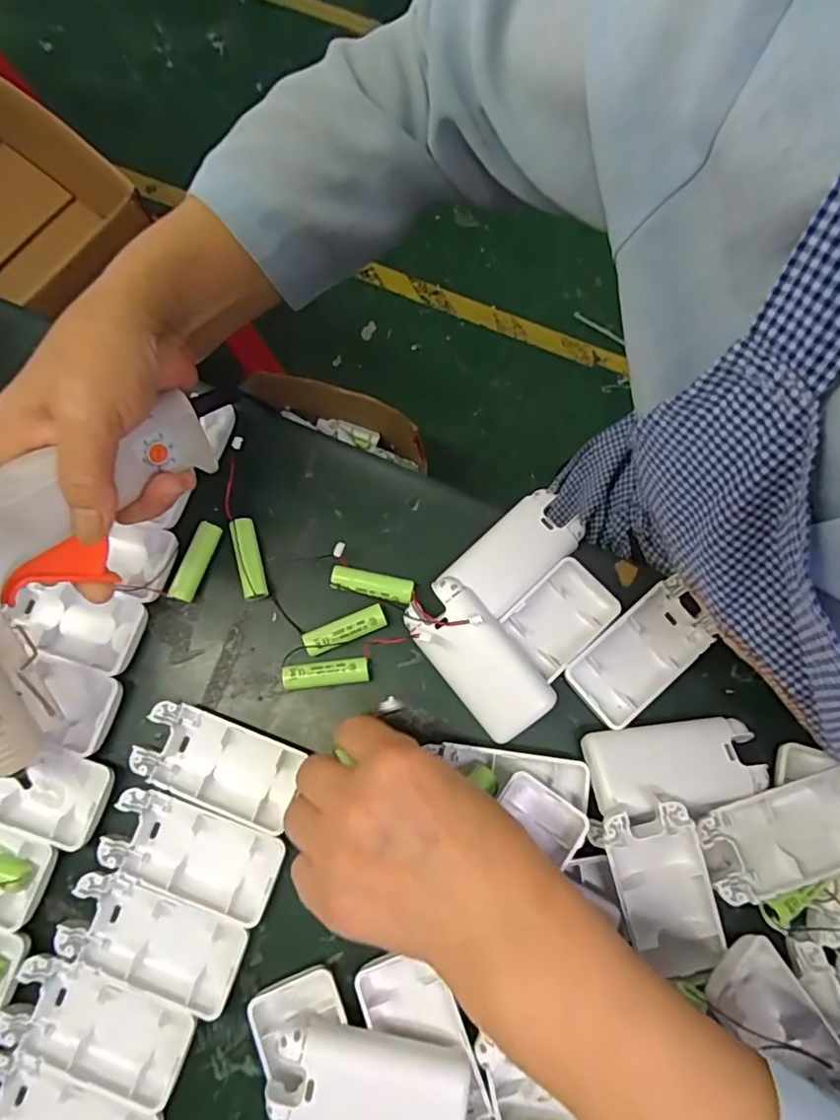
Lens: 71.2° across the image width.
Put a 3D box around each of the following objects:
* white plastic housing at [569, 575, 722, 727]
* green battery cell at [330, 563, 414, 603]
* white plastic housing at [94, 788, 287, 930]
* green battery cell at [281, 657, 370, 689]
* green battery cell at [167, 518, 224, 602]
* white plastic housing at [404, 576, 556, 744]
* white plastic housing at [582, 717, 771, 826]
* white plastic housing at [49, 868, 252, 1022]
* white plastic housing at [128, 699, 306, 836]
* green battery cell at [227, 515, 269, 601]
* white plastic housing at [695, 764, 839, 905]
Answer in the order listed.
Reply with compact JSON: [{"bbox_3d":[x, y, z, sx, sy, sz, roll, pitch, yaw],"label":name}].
[{"bbox_3d":[0.129,0.054,0.342,0.088,0.011,0.046,-39,79,-9],"label":"white plastic housing"},{"bbox_3d":[-0.028,0.014,0.354,0.049,0.013,0.015,10,76,3],"label":"green battery cell"},{"bbox_3d":[-0.122,0.158,0.319,0.095,0.011,0.045,19,77,5],"label":"white plastic housing"},{"bbox_3d":[-0.055,0.066,0.343,0.049,0.014,0.014,-6,76,-1],"label":"green battery cell"},{"bbox_3d":[-0.136,0.001,0.358,0.013,0.011,0.050,19,77,5],"label":"green battery cell"},{"bbox_3d":[0.034,0.058,0.333,0.044,0.015,0.091,-41,85,6],"label":"white plastic housing"},{"bbox_3d":[0.139,0.111,0.320,0.093,0.014,0.044,-7,53,-3],"label":"white plastic housing"},{"bbox_3d":[-0.140,0.199,0.309,0.094,0.010,0.045,18,77,5],"label":"white plastic housing"},{"bbox_3d":[-0.113,0.113,0.331,0.089,0.011,0.046,20,77,5],"label":"white plastic housing"},{"bbox_3d":[-0.104,0.000,0.359,0.014,0.012,0.051,-15,77,-3],"label":"green battery cell"},{"bbox_3d":[0.195,0.141,0.308,0.099,0.022,0.044,-17,77,-4],"label":"white plastic housing"}]

